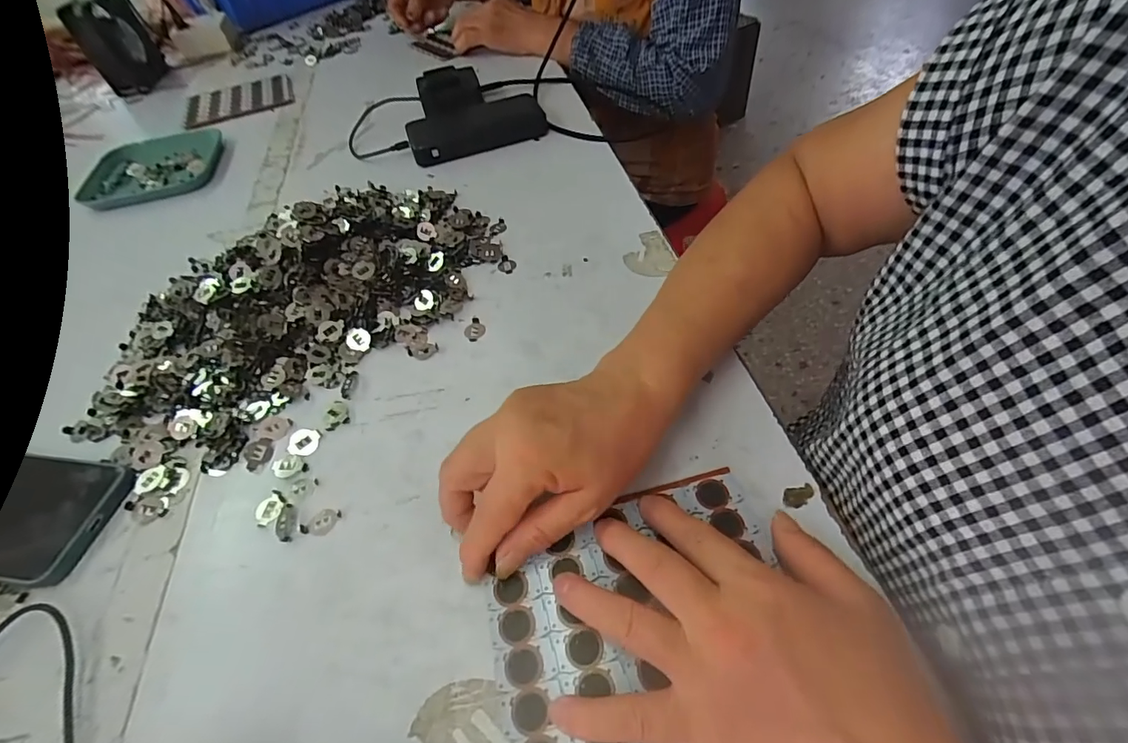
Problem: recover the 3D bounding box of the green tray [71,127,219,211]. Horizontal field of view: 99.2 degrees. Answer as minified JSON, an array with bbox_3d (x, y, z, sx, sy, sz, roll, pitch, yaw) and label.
[{"bbox_3d":[-0.492,-0.244,0.576,0.149,0.015,0.141,-19,53,-10],"label":"green tray"}]

